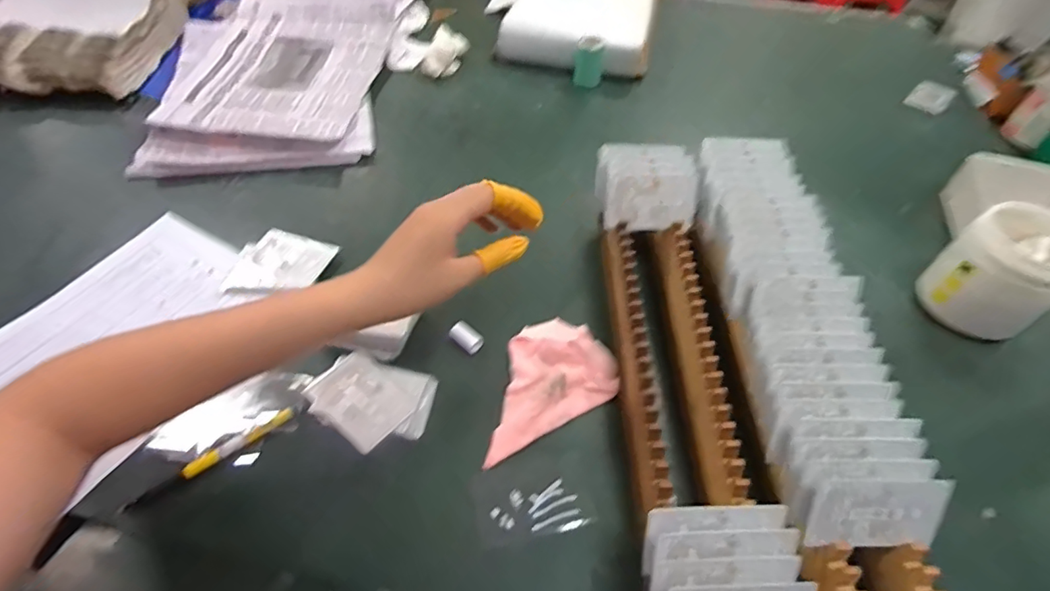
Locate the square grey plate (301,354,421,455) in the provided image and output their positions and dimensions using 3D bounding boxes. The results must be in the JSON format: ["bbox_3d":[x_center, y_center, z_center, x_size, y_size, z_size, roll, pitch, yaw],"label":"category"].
[{"bbox_3d":[-0.142,0.091,0.451,0.086,0.005,0.062,30,57,21],"label":"square grey plate"}]

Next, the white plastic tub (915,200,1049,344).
[{"bbox_3d":[0.466,-0.023,0.512,0.100,0.099,0.094,-27,57,-21],"label":"white plastic tub"}]

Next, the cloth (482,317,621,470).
[{"bbox_3d":[0.011,0.073,0.467,0.142,0.015,0.094,-25,56,-20],"label":"cloth"}]

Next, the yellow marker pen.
[{"bbox_3d":[-0.249,0.129,0.423,0.139,0.011,0.013,-29,57,-22],"label":"yellow marker pen"}]

